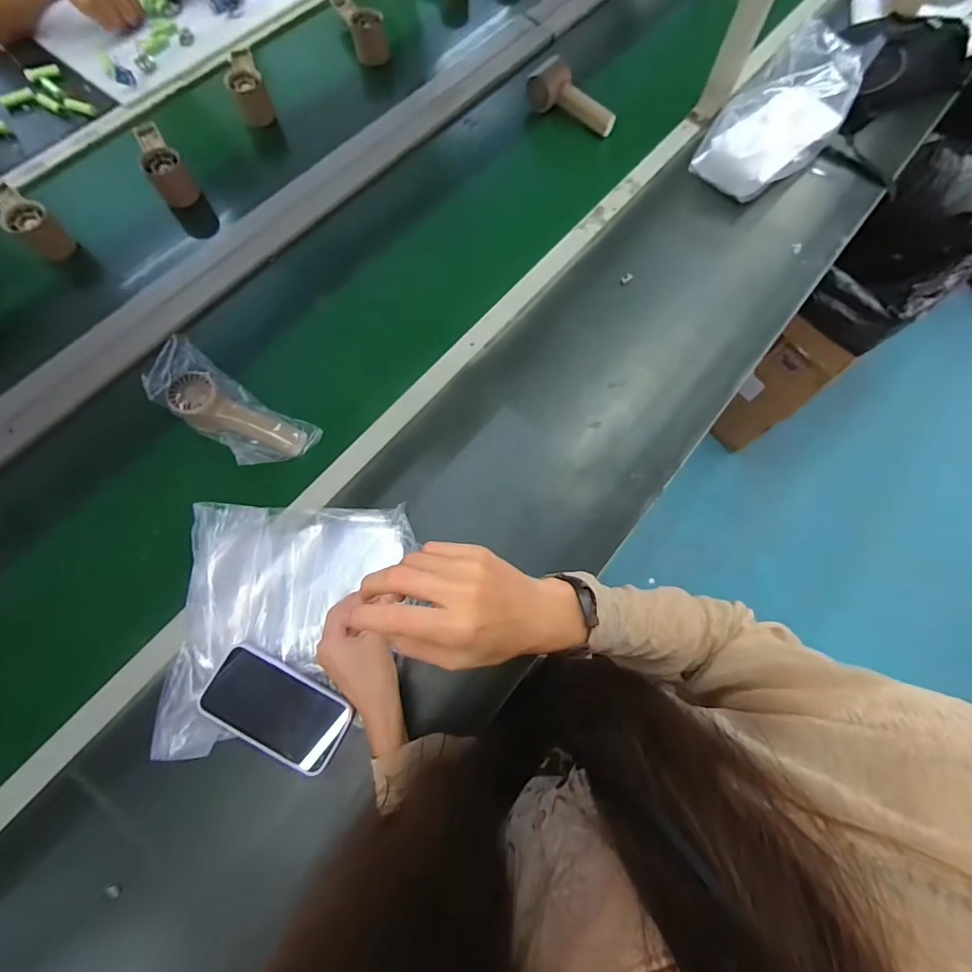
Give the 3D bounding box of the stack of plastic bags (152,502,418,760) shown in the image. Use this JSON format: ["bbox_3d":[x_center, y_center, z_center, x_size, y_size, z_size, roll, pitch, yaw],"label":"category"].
[{"bbox_3d":[-0.202,0.141,0.478,0.249,0.034,0.239,-1,75,-8],"label":"stack of plastic bags"}]

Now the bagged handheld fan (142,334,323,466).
[{"bbox_3d":[-0.317,-0.095,0.540,0.194,0.079,0.087,30,74,9],"label":"bagged handheld fan"}]

